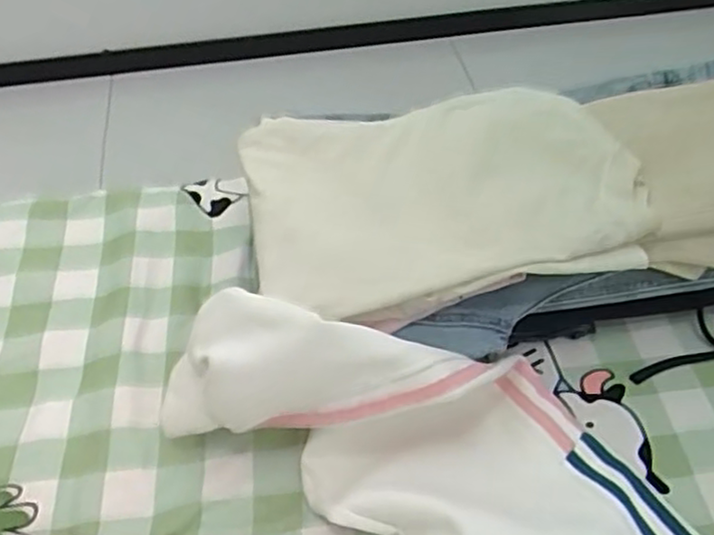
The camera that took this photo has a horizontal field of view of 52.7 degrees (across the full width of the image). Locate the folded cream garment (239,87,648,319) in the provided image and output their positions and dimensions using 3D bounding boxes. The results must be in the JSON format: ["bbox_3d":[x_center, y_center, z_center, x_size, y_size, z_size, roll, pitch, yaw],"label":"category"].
[{"bbox_3d":[0.073,-0.072,0.625,0.330,0.036,0.212,-10,47,-6],"label":"folded cream garment"}]

